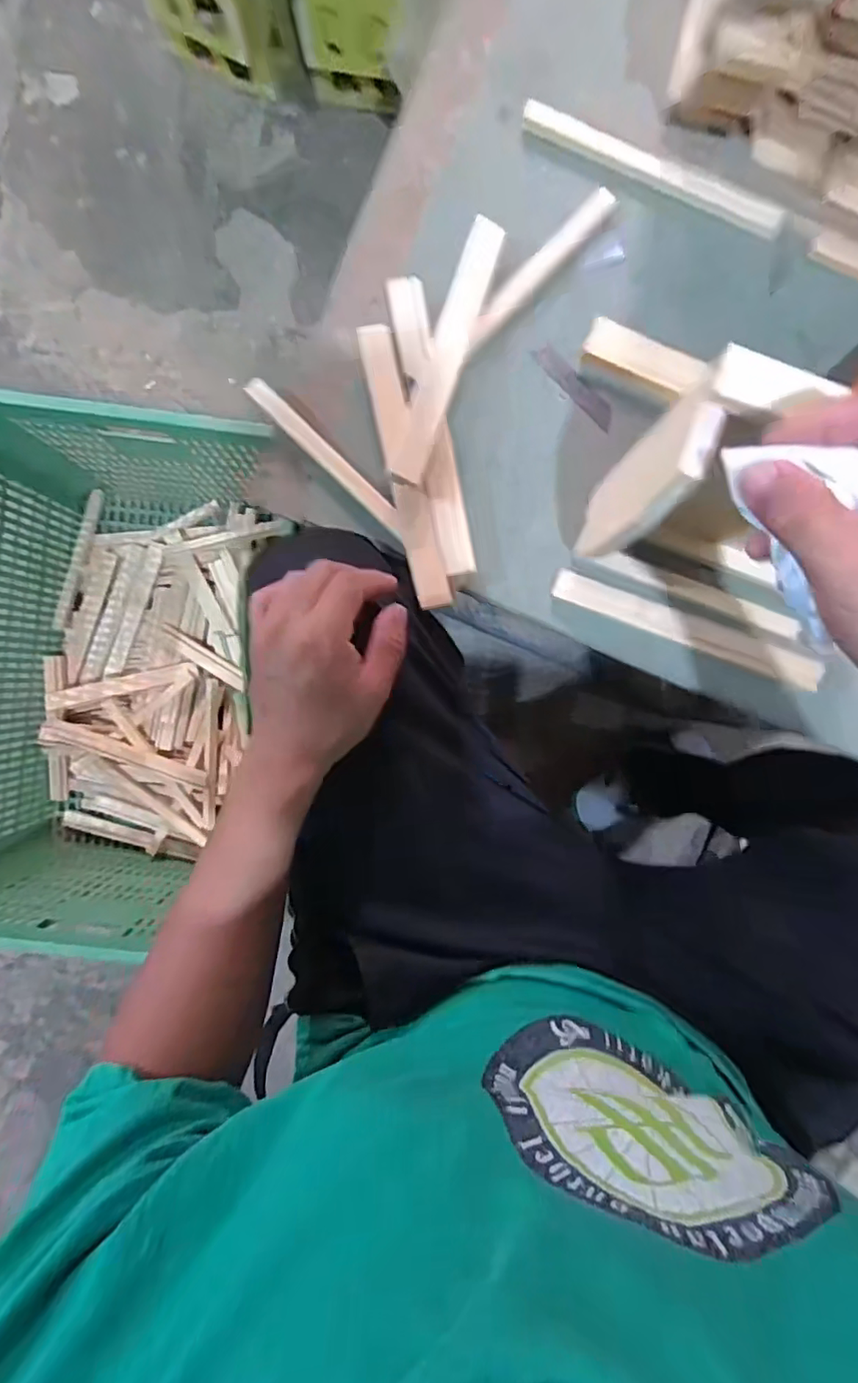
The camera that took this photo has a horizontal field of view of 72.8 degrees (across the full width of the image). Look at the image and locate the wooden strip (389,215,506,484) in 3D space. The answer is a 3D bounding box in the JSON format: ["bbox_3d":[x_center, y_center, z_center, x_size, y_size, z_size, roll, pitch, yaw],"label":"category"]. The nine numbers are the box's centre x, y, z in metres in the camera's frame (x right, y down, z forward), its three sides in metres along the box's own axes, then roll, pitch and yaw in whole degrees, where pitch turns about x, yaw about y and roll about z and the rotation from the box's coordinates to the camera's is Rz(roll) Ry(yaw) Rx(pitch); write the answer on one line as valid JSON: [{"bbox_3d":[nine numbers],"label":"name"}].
[{"bbox_3d":[0.016,-0.266,0.455,0.028,0.007,0.215,18,86,2],"label":"wooden strip"}]

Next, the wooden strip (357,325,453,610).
[{"bbox_3d":[-0.018,-0.174,0.453,0.027,0.017,0.220,-13,93,0],"label":"wooden strip"}]

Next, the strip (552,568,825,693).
[{"bbox_3d":[0.202,-0.053,0.471,0.206,0.016,0.024,20,92,-1],"label":"strip"}]

